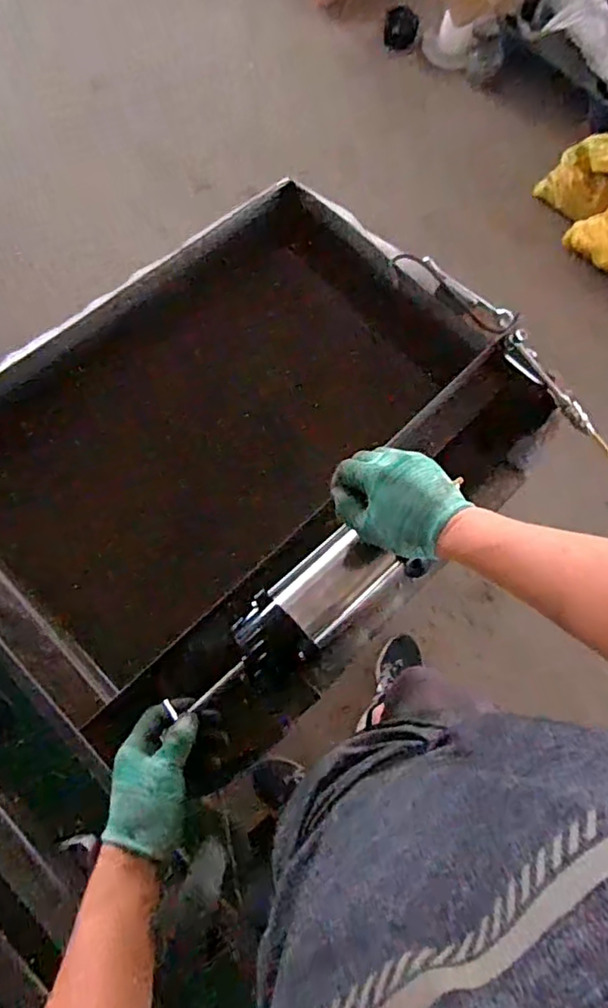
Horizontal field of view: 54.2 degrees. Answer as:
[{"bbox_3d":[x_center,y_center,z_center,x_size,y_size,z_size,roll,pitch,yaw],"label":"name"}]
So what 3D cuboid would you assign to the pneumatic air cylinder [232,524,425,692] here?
[{"bbox_3d":[0.013,0.106,0.638,0.198,0.065,0.086,-39,78,-11],"label":"pneumatic air cylinder"}]

